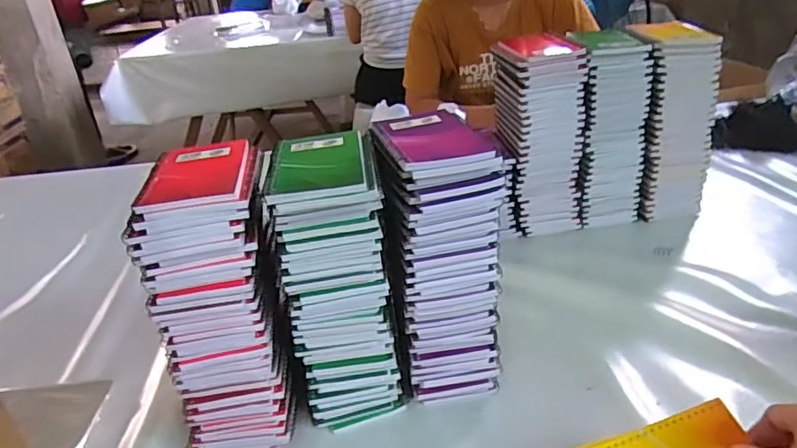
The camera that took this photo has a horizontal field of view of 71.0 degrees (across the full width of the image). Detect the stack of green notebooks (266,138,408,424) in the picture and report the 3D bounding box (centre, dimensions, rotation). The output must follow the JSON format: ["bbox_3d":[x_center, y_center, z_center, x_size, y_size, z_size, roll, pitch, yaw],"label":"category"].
[{"bbox_3d":[-0.054,0.065,0.552,0.095,0.273,0.118,-6,28,0],"label":"stack of green notebooks"}]

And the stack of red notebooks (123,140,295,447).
[{"bbox_3d":[-0.170,0.080,0.545,0.116,0.272,0.135,-13,29,-11],"label":"stack of red notebooks"}]

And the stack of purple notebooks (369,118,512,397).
[{"bbox_3d":[0.043,0.039,0.578,0.106,0.275,0.115,-11,28,-8],"label":"stack of purple notebooks"}]

